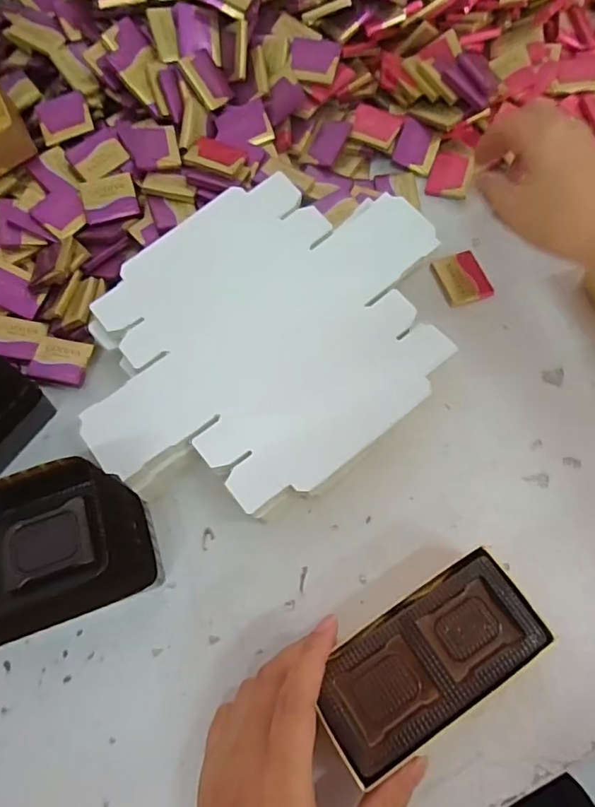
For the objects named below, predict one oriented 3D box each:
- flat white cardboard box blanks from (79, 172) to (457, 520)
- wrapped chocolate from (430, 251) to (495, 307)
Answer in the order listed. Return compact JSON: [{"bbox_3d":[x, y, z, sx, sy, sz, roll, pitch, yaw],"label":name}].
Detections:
[{"bbox_3d":[-0.018,-0.042,0.333,0.234,0.035,0.185,-39,70,-13],"label":"flat white cardboard box blanks"},{"bbox_3d":[0.117,-0.089,0.367,0.034,0.004,0.039,-18,67,-5],"label":"wrapped chocolate"}]

